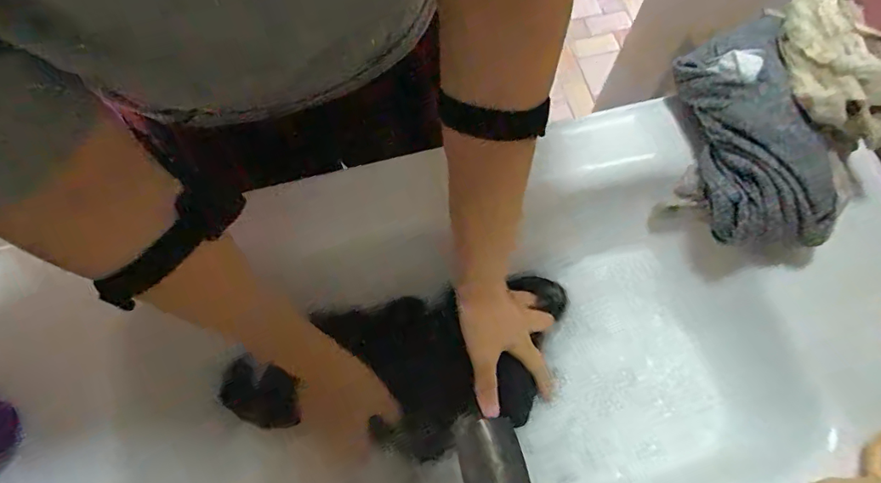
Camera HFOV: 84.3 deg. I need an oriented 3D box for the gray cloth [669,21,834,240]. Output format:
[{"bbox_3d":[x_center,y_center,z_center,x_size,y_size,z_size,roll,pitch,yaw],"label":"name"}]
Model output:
[{"bbox_3d":[0.277,-0.098,0.428,0.081,0.073,0.202,-6,69,-3],"label":"gray cloth"}]

